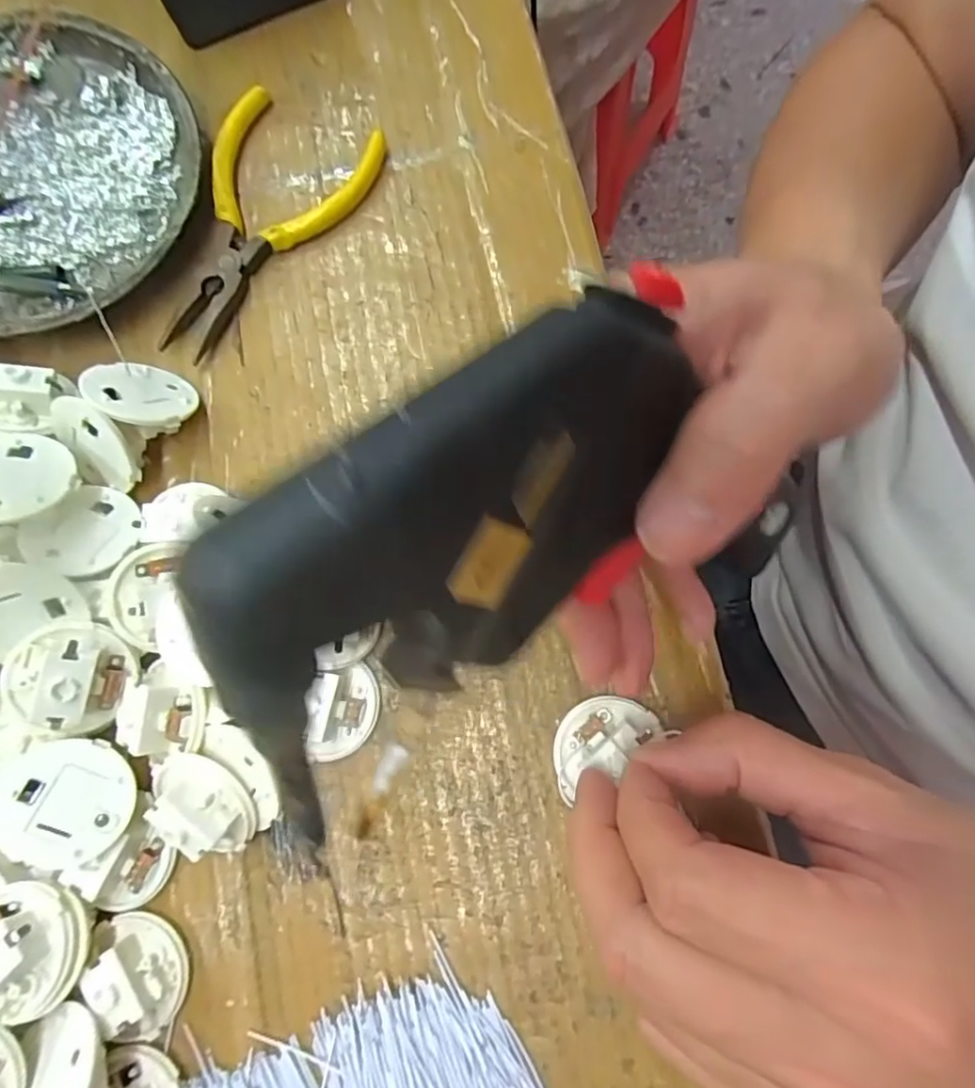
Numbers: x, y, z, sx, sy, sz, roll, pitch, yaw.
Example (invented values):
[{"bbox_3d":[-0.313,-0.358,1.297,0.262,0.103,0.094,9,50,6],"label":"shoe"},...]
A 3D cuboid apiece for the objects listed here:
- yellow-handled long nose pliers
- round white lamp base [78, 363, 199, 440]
[{"bbox_3d":[-0.099,-0.133,0.252,0.067,0.010,0.119,28,81,7],"label":"yellow-handled long nose pliers"},{"bbox_3d":[-0.134,-0.054,0.235,0.038,0.014,0.039,35,36,6],"label":"round white lamp base"}]

